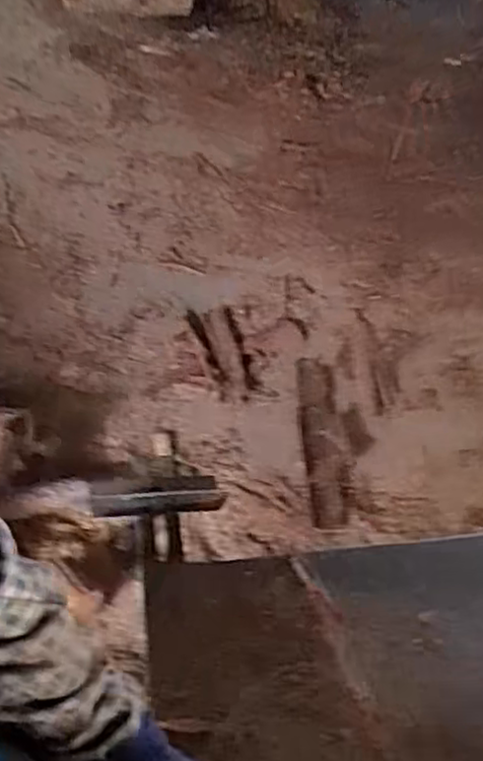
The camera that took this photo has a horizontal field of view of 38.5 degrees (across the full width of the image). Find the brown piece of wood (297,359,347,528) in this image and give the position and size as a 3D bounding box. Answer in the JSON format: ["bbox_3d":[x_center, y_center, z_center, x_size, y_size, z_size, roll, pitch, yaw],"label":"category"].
[{"bbox_3d":[0.203,0.143,1.738,0.103,0.043,0.468,2,56,-6],"label":"brown piece of wood"}]

